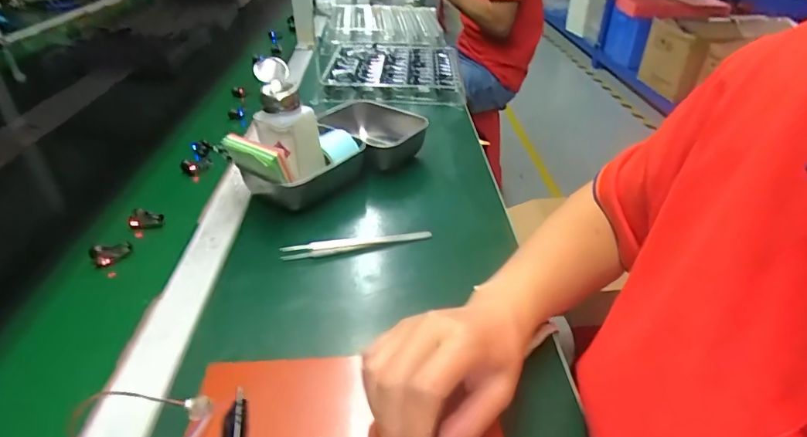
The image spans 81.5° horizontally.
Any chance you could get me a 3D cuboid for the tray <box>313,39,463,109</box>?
[{"bbox_3d":[-0.030,-0.292,0.918,0.285,0.042,0.284,-3,34,-3],"label":"tray"}]

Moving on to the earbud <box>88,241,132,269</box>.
[{"bbox_3d":[-0.286,0.034,0.459,0.035,0.017,0.020,-27,42,-33],"label":"earbud"}]

